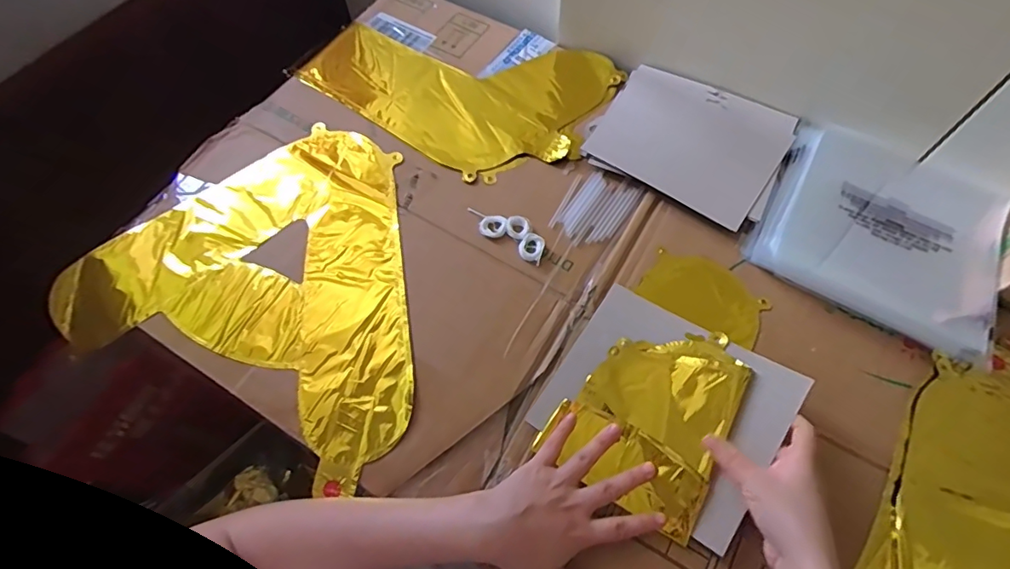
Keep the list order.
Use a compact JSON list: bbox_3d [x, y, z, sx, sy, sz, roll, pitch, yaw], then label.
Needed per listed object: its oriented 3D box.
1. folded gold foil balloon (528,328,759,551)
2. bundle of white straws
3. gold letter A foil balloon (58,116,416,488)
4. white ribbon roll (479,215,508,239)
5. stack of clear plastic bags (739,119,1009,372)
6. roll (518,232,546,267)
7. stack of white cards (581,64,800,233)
[{"bbox_3d":[0.126,0.113,0.474,0.140,0.017,0.170,23,78,20],"label":"folded gold foil balloon"},{"bbox_3d":[0.098,-0.085,0.579,0.070,0.004,0.095,30,69,15],"label":"bundle of white straws"},{"bbox_3d":[-0.234,-0.022,0.566,0.393,0.032,0.329,23,67,12],"label":"gold letter A foil balloon"},{"bbox_3d":[-0.012,-0.062,0.564,0.029,0.007,0.028,-1,64,1],"label":"white ribbon roll"},{"bbox_3d":[0.398,-0.061,0.554,0.228,0.020,0.214,28,68,14],"label":"stack of clear plastic bags"},{"bbox_3d":[0.028,-0.038,0.549,0.026,0.006,0.032,16,66,9],"label":"roll"},{"bbox_3d":[0.215,-0.169,0.609,0.203,0.012,0.169,29,68,14],"label":"stack of white cards"}]

